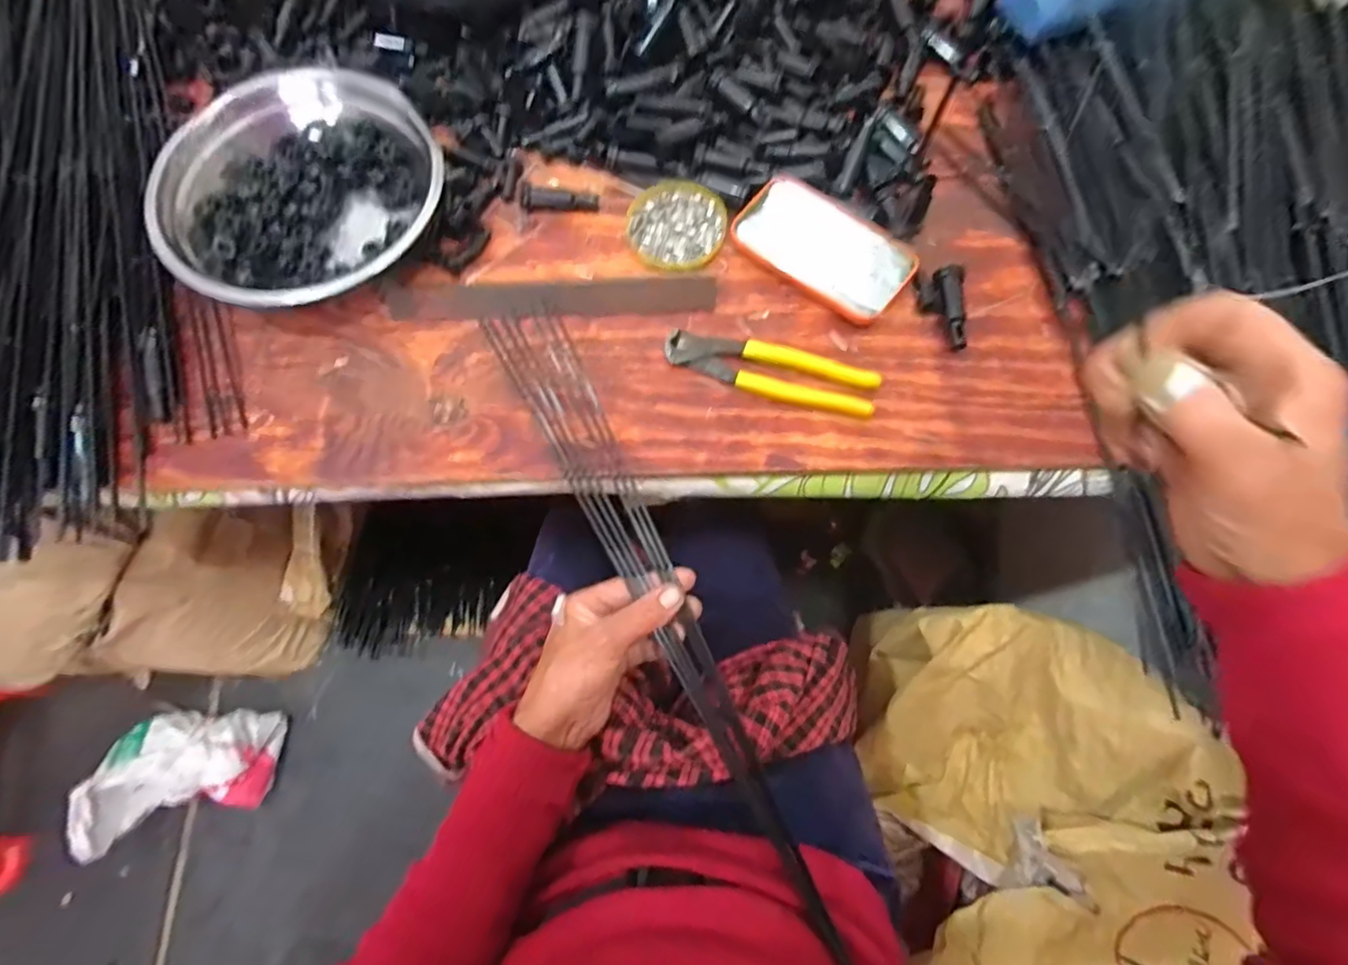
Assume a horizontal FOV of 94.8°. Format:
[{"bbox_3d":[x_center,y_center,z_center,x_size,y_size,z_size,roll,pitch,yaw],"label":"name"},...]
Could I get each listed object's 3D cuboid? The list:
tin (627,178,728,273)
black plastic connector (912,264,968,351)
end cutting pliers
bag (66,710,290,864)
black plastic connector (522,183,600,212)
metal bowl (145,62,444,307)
[{"bbox_3d":[0.003,-0.223,0.538,0.083,0.007,0.087,-1,72,2],"label":"tin"},{"bbox_3d":[0.217,-0.140,0.495,0.038,0.015,0.069,-7,72,-1],"label":"black plastic connector"},{"bbox_3d":[0.076,-0.088,0.482,0.164,0.014,0.041,13,73,6],"label":"end cutting pliers"},{"bbox_3d":[-0.808,0.479,1.027,0.251,0.119,0.194,-10,72,-3],"label":"bag"},{"bbox_3d":[-0.099,-0.245,0.533,0.069,0.014,0.021,7,72,4],"label":"black plastic connector"},{"bbox_3d":[-0.302,-0.236,0.514,0.217,0.073,0.217,-1,72,2],"label":"metal bowl"}]

